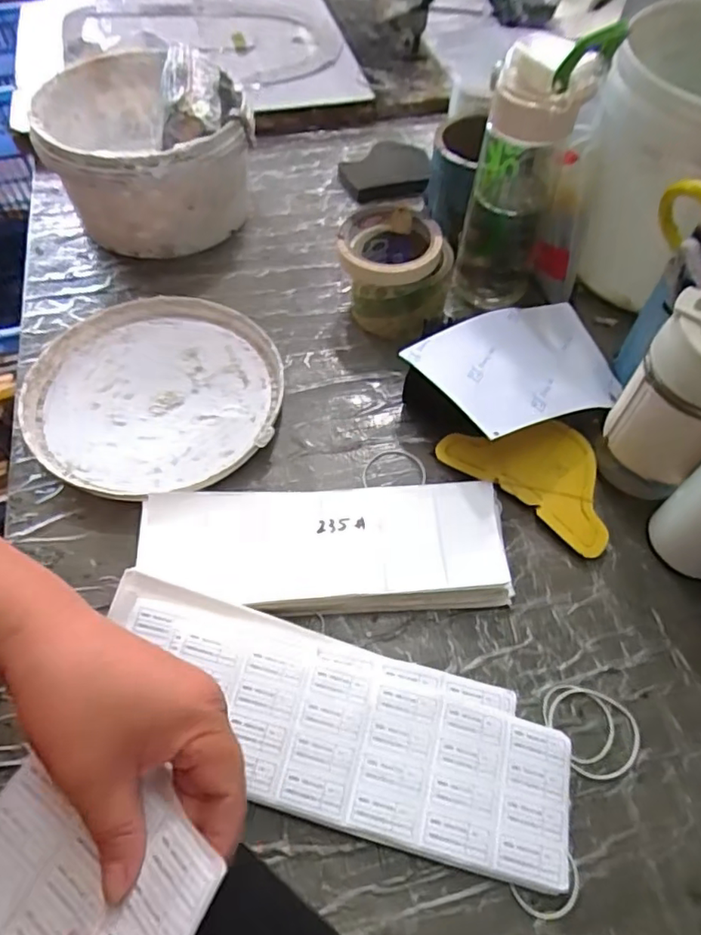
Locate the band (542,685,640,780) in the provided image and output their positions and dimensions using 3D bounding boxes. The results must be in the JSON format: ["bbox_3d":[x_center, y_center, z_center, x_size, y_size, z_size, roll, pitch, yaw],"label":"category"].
[{"bbox_3d":[0.154,0.169,0.371,0.059,0.005,0.052,11,58,6],"label":"band"}]

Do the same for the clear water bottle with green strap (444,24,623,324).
[{"bbox_3d":[0.144,-0.243,0.507,0.079,0.249,0.075,17,58,10],"label":"clear water bottle with green strap"}]

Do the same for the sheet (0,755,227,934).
[{"bbox_3d":[-0.119,0.179,0.255,0.126,0.019,0.084,17,74,31],"label":"sheet"}]

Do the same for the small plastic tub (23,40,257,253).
[{"bbox_3d":[-0.213,-0.340,0.617,0.193,0.141,0.214,-18,59,-12],"label":"small plastic tub"}]

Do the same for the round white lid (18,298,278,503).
[{"bbox_3d":[-0.168,-0.067,0.510,0.208,0.021,0.205,0,57,0],"label":"round white lid"}]

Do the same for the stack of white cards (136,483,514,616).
[{"bbox_3d":[-0.020,0.058,0.423,0.257,0.025,0.088,-1,57,-1],"label":"stack of white cards"}]

